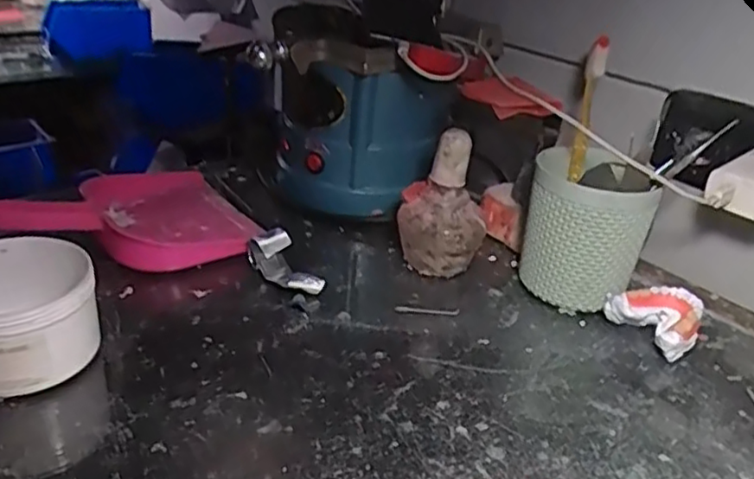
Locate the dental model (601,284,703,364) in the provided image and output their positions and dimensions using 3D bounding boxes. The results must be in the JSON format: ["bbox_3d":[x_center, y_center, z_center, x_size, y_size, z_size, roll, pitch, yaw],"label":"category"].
[{"bbox_3d":[0.213,0.060,0.501,0.050,0.036,0.062,-15,34,-32],"label":"dental model"}]

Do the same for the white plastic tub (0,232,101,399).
[{"bbox_3d":[-0.224,0.045,0.411,0.089,0.066,0.097,-10,32,-26],"label":"white plastic tub"}]

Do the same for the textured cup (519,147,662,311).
[{"bbox_3d":[0.166,-0.007,0.531,0.092,0.114,0.088,15,30,18],"label":"textured cup"}]

